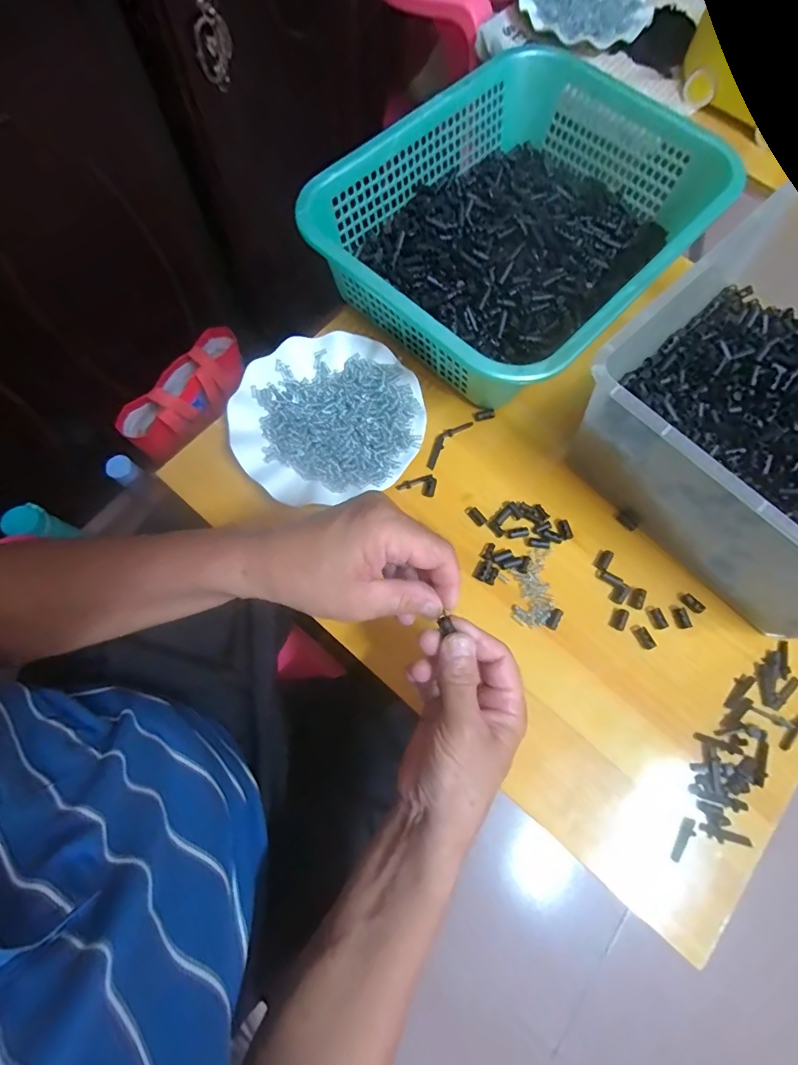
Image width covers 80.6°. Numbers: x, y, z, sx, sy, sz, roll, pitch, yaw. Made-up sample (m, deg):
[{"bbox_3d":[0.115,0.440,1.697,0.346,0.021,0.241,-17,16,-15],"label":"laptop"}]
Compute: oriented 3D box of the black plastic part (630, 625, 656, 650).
[{"bbox_3d":[0.216,0.092,0.415,0.012,0.004,0.023,-23,74,-9],"label":"black plastic part"}]

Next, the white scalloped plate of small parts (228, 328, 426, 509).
[{"bbox_3d":[-0.069,-0.112,0.458,0.178,0.019,0.176,1,72,-2],"label":"white scalloped plate of small parts"}]

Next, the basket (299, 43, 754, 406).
[{"bbox_3d":[0.130,-0.324,0.491,0.292,0.084,0.372,43,75,11],"label":"basket"}]

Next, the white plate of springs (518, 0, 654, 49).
[{"bbox_3d":[0.268,-0.771,0.684,0.185,0.021,0.179,8,72,0],"label":"white plate of springs"}]

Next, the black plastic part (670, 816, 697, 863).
[{"bbox_3d":[0.221,0.238,0.364,0.013,0.004,0.033,31,73,8],"label":"black plastic part"}]

